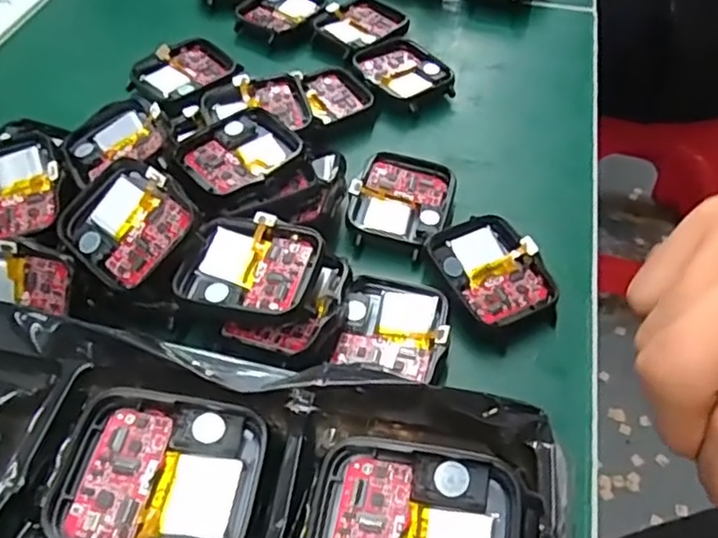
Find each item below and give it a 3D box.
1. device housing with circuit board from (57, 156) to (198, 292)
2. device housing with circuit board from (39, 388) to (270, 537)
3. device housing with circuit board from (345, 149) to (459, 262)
[{"bbox_3d":[-0.077,-0.016,0.212,0.042,0.008,0.037,31,78,22],"label":"device housing with circuit board"},{"bbox_3d":[-0.044,0.044,0.141,0.042,0.007,0.037,7,50,6],"label":"device housing with circuit board"},{"bbox_3d":[0.016,-0.028,0.250,0.036,0.010,0.041,12,51,10],"label":"device housing with circuit board"}]

